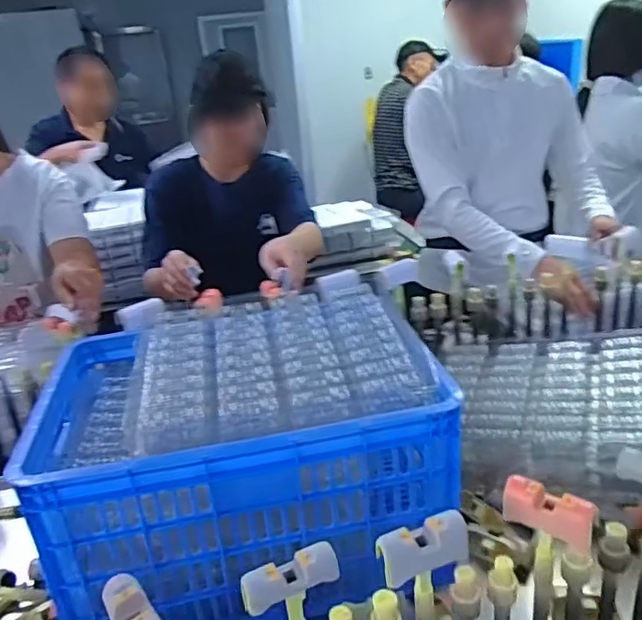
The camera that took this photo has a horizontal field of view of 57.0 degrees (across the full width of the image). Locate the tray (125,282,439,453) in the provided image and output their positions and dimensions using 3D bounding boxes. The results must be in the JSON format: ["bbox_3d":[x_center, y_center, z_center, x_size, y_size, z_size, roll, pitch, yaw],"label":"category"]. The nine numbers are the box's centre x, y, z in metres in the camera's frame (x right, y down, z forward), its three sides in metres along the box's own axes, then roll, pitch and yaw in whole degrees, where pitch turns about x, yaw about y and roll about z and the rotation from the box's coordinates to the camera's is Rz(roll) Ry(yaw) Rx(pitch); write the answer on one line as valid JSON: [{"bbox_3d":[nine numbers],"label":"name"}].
[{"bbox_3d":[-0.060,0.057,0.774,0.350,0.030,0.267,-8,31,-6],"label":"tray"}]

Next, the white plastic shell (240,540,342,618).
[{"bbox_3d":[-0.024,0.208,0.463,0.077,0.025,0.024,-14,25,-19],"label":"white plastic shell"}]

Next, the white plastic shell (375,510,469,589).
[{"bbox_3d":[0.083,0.193,0.485,0.074,0.042,0.023,-11,24,-14],"label":"white plastic shell"}]

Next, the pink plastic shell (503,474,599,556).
[{"bbox_3d":[0.197,0.175,0.512,0.075,0.038,0.025,11,28,32],"label":"pink plastic shell"}]

